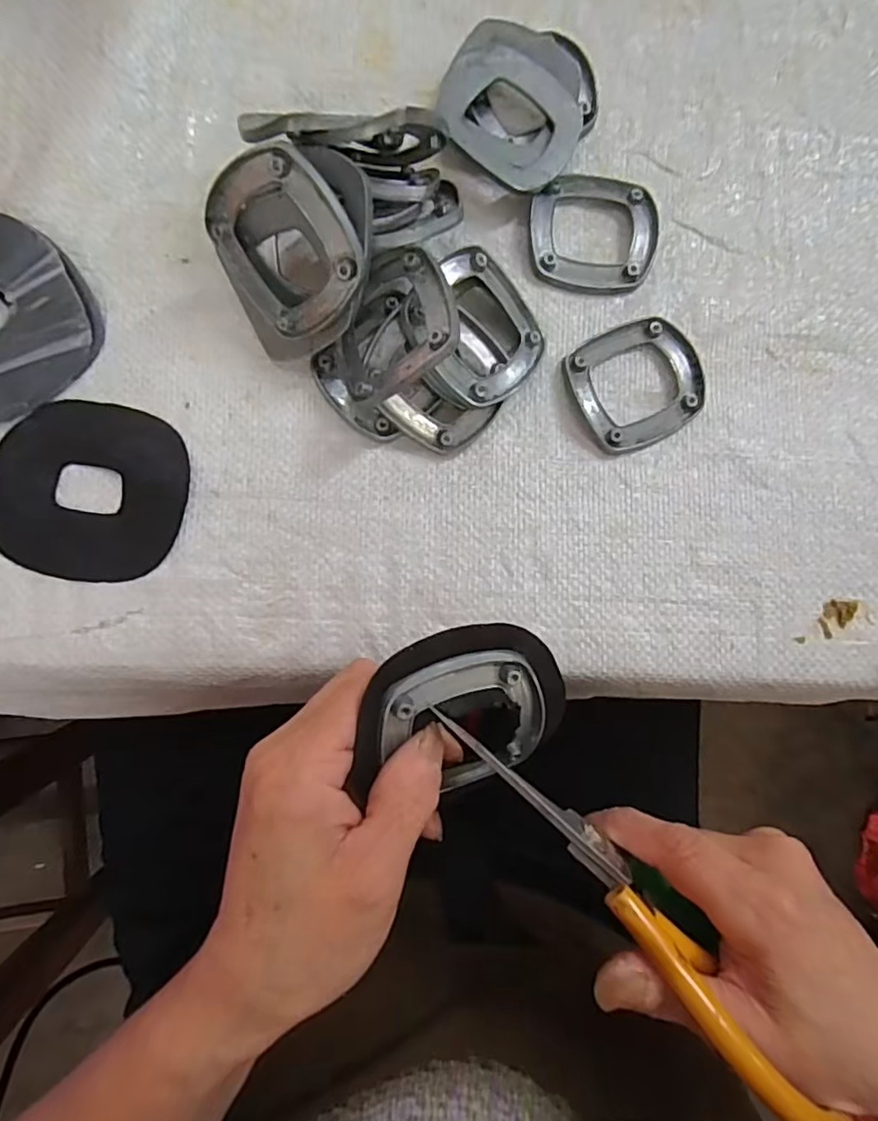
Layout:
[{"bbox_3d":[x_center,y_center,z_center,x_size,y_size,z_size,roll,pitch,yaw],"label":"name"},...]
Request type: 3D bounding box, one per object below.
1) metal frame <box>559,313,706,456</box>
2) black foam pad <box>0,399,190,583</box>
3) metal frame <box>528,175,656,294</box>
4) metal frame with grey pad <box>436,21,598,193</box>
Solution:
[{"bbox_3d":[0.091,-0.083,0.276,0.060,0.009,0.058,-24,88,-6],"label":"metal frame"},{"bbox_3d":[-0.150,-0.031,0.253,0.080,0.005,0.076,13,85,-3],"label":"black foam pad"},{"bbox_3d":[0.073,-0.157,0.281,0.060,0.008,0.057,-3,86,-5],"label":"metal frame"},{"bbox_3d":[0.035,-0.213,0.276,0.069,0.022,0.083,29,84,-2],"label":"metal frame with grey pad"}]

